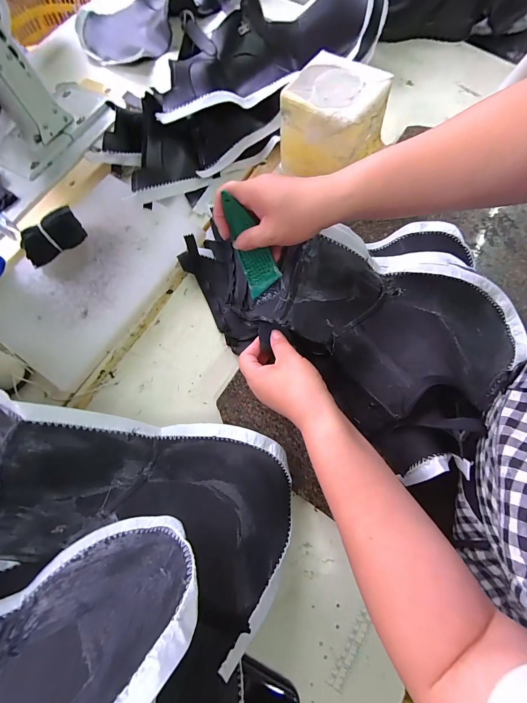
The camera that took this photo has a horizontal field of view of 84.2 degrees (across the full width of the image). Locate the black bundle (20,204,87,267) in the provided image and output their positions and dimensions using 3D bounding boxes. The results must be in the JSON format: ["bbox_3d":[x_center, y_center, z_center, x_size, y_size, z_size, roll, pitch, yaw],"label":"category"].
[{"bbox_3d":[-0.300,-0.162,0.417,0.083,0.047,0.045,-33,78,-9],"label":"black bundle"}]

